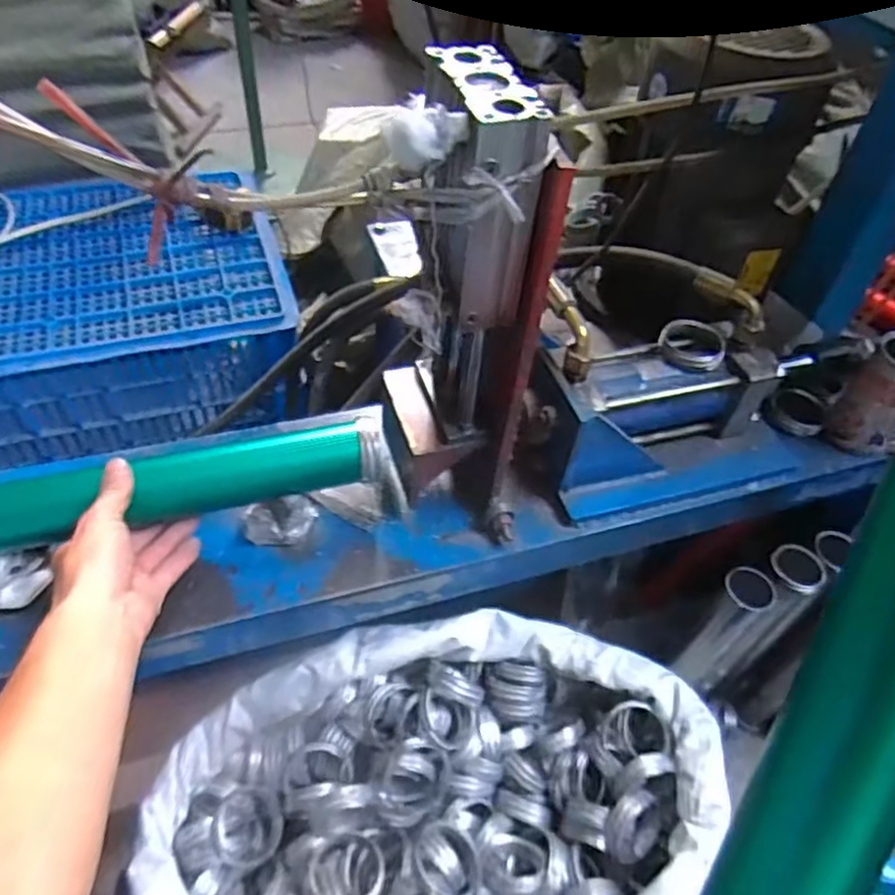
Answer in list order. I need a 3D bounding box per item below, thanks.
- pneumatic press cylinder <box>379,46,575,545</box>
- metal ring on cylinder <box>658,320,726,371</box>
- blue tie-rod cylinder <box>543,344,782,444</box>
[{"bbox_3d":[0.008,-0.076,0.482,0.108,0.357,0.103,0,49,-5],"label":"pneumatic press cylinder"},{"bbox_3d":[0.237,-0.100,0.640,0.062,0.019,0.057,3,49,-3],"label":"metal ring on cylinder"},{"bbox_3d":[0.204,-0.051,0.648,0.234,0.099,0.087,-14,52,-17],"label":"blue tie-rod cylinder"}]

